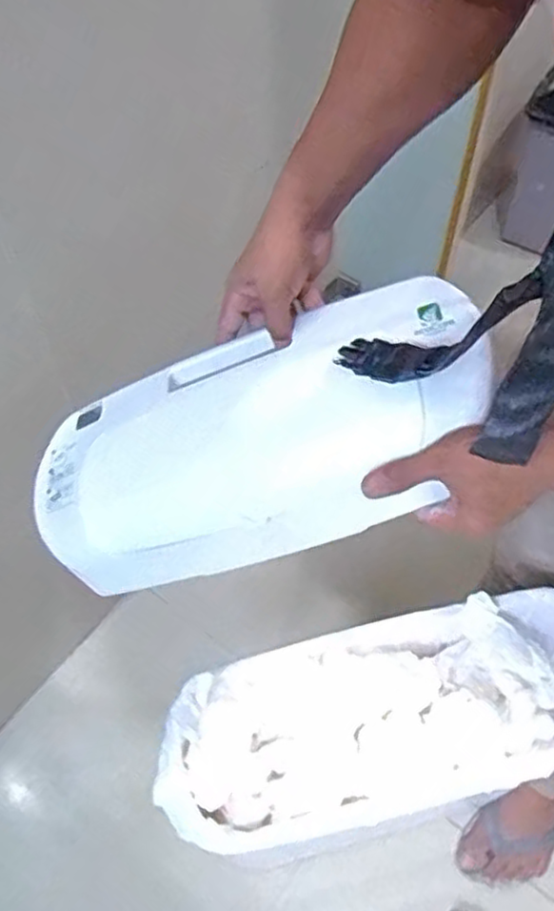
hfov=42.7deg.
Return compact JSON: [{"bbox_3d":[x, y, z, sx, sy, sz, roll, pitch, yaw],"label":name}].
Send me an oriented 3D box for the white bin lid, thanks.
[{"bbox_3d":[-0.020,-0.014,0.610,0.397,0.102,0.178,-22,53,15],"label":"white bin lid"}]

